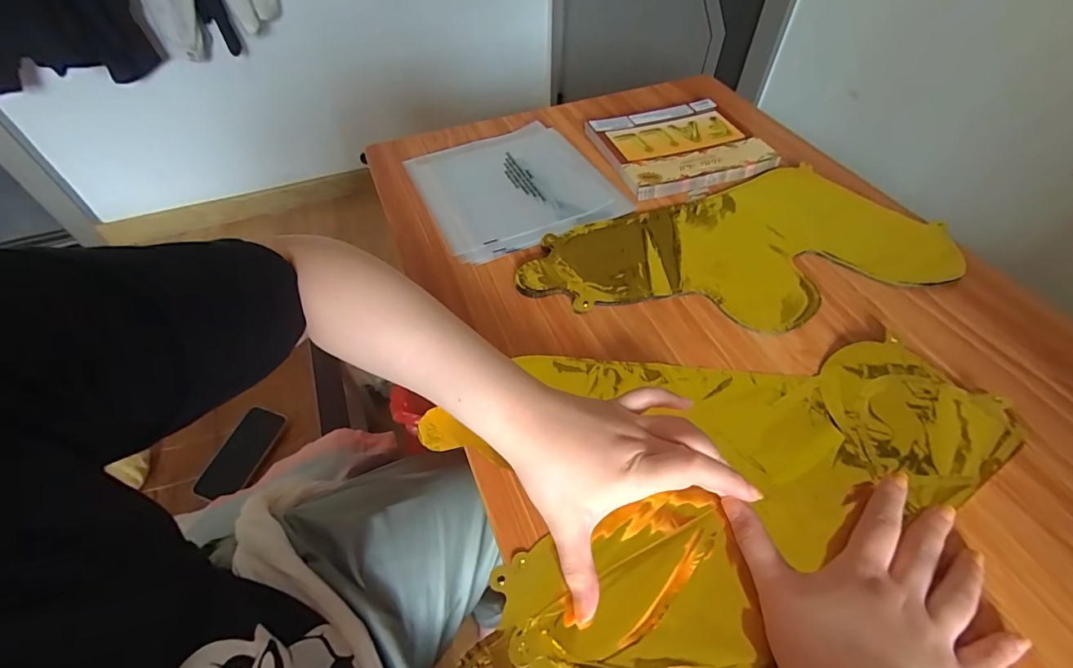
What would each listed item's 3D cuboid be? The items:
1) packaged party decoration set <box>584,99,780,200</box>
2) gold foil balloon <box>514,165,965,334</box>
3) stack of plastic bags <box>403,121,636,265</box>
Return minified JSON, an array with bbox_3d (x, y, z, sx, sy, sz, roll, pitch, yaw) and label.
[{"bbox_3d":[0.180,-0.243,0.593,0.184,0.015,0.164,-18,53,-12],"label":"packaged party decoration set"},{"bbox_3d":[0.202,-0.086,0.477,0.429,0.014,0.195,-16,53,-10],"label":"gold foil balloon"},{"bbox_3d":[-0.030,-0.181,0.566,0.207,0.013,0.219,-22,54,-14],"label":"stack of plastic bags"}]

